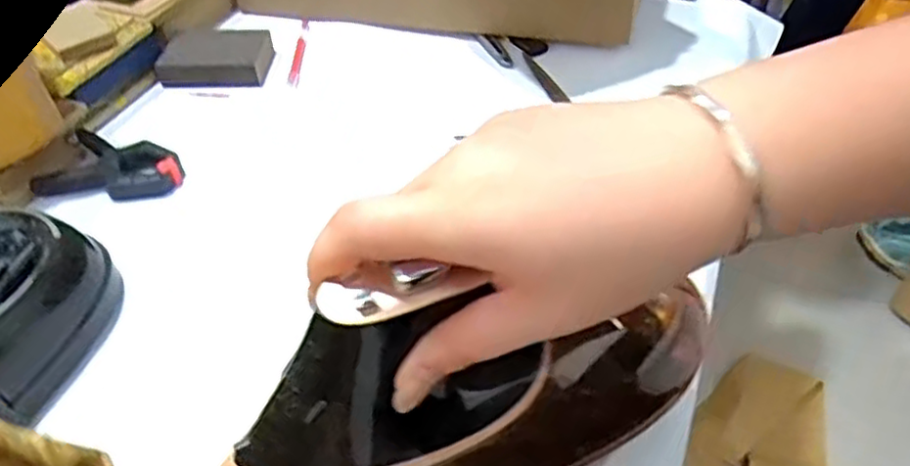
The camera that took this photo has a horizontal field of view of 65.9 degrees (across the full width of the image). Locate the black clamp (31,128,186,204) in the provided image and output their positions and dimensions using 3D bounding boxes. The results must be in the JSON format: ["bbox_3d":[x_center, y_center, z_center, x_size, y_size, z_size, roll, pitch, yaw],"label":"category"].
[{"bbox_3d":[-0.278,-0.050,0.574,0.107,0.020,0.068,8,44,10],"label":"black clamp"}]

